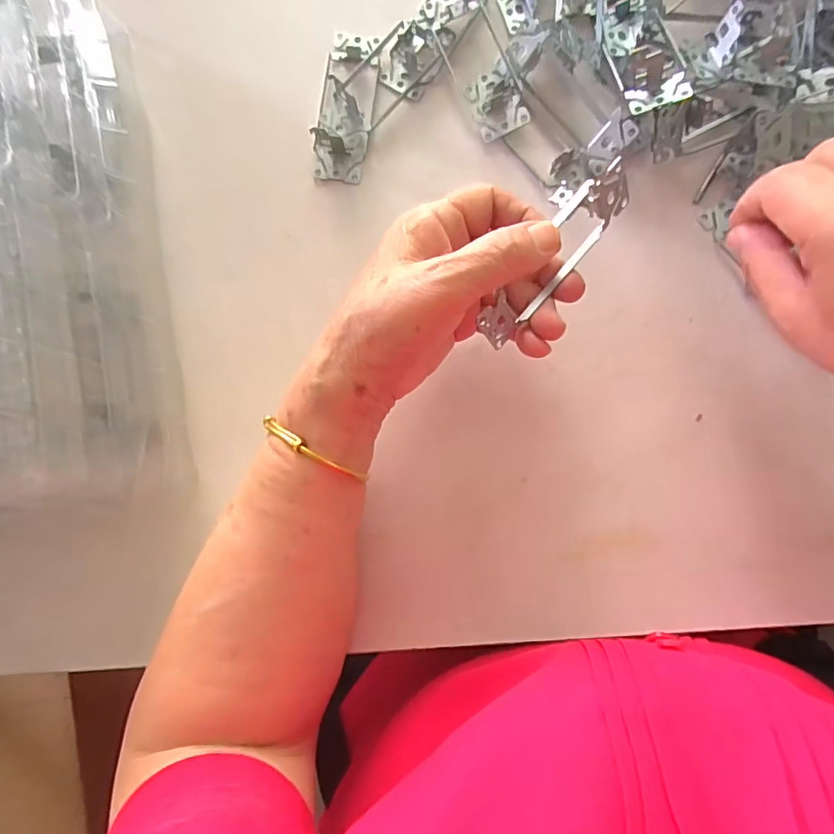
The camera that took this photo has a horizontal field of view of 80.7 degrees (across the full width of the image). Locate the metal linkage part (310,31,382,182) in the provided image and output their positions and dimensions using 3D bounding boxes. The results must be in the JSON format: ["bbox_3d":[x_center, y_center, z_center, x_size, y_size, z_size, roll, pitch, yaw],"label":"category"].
[{"bbox_3d":[-0.047,-0.213,0.329,0.037,0.018,0.105,7,87,4],"label":"metal linkage part"}]

